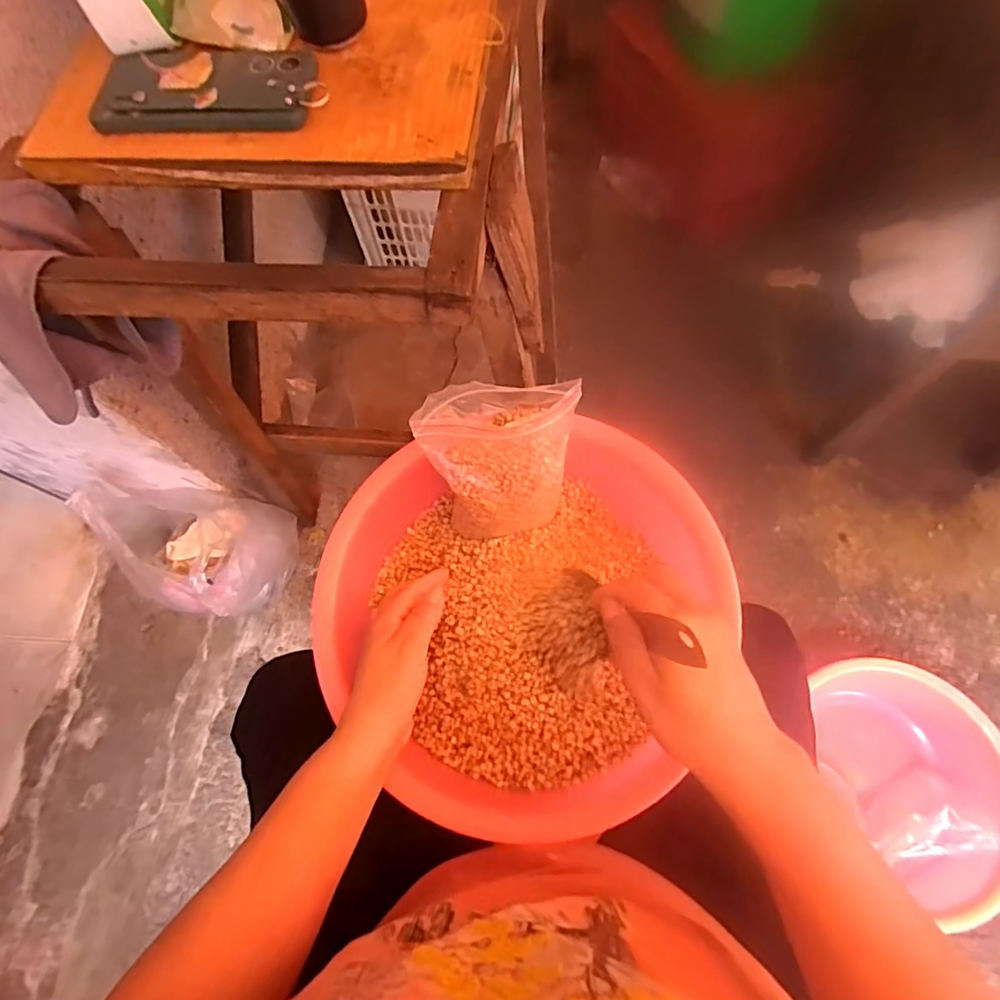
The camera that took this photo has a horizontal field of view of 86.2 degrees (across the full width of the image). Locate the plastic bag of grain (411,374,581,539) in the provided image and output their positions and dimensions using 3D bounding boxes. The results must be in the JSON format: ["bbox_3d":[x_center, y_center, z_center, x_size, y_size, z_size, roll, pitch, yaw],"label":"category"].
[{"bbox_3d":[0.002,-0.029,0.433,0.120,0.135,0.087,-11,68,0],"label":"plastic bag of grain"}]

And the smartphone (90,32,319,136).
[{"bbox_3d":[-0.216,-0.316,0.404,0.160,0.014,0.092,4,69,3],"label":"smartphone"}]

